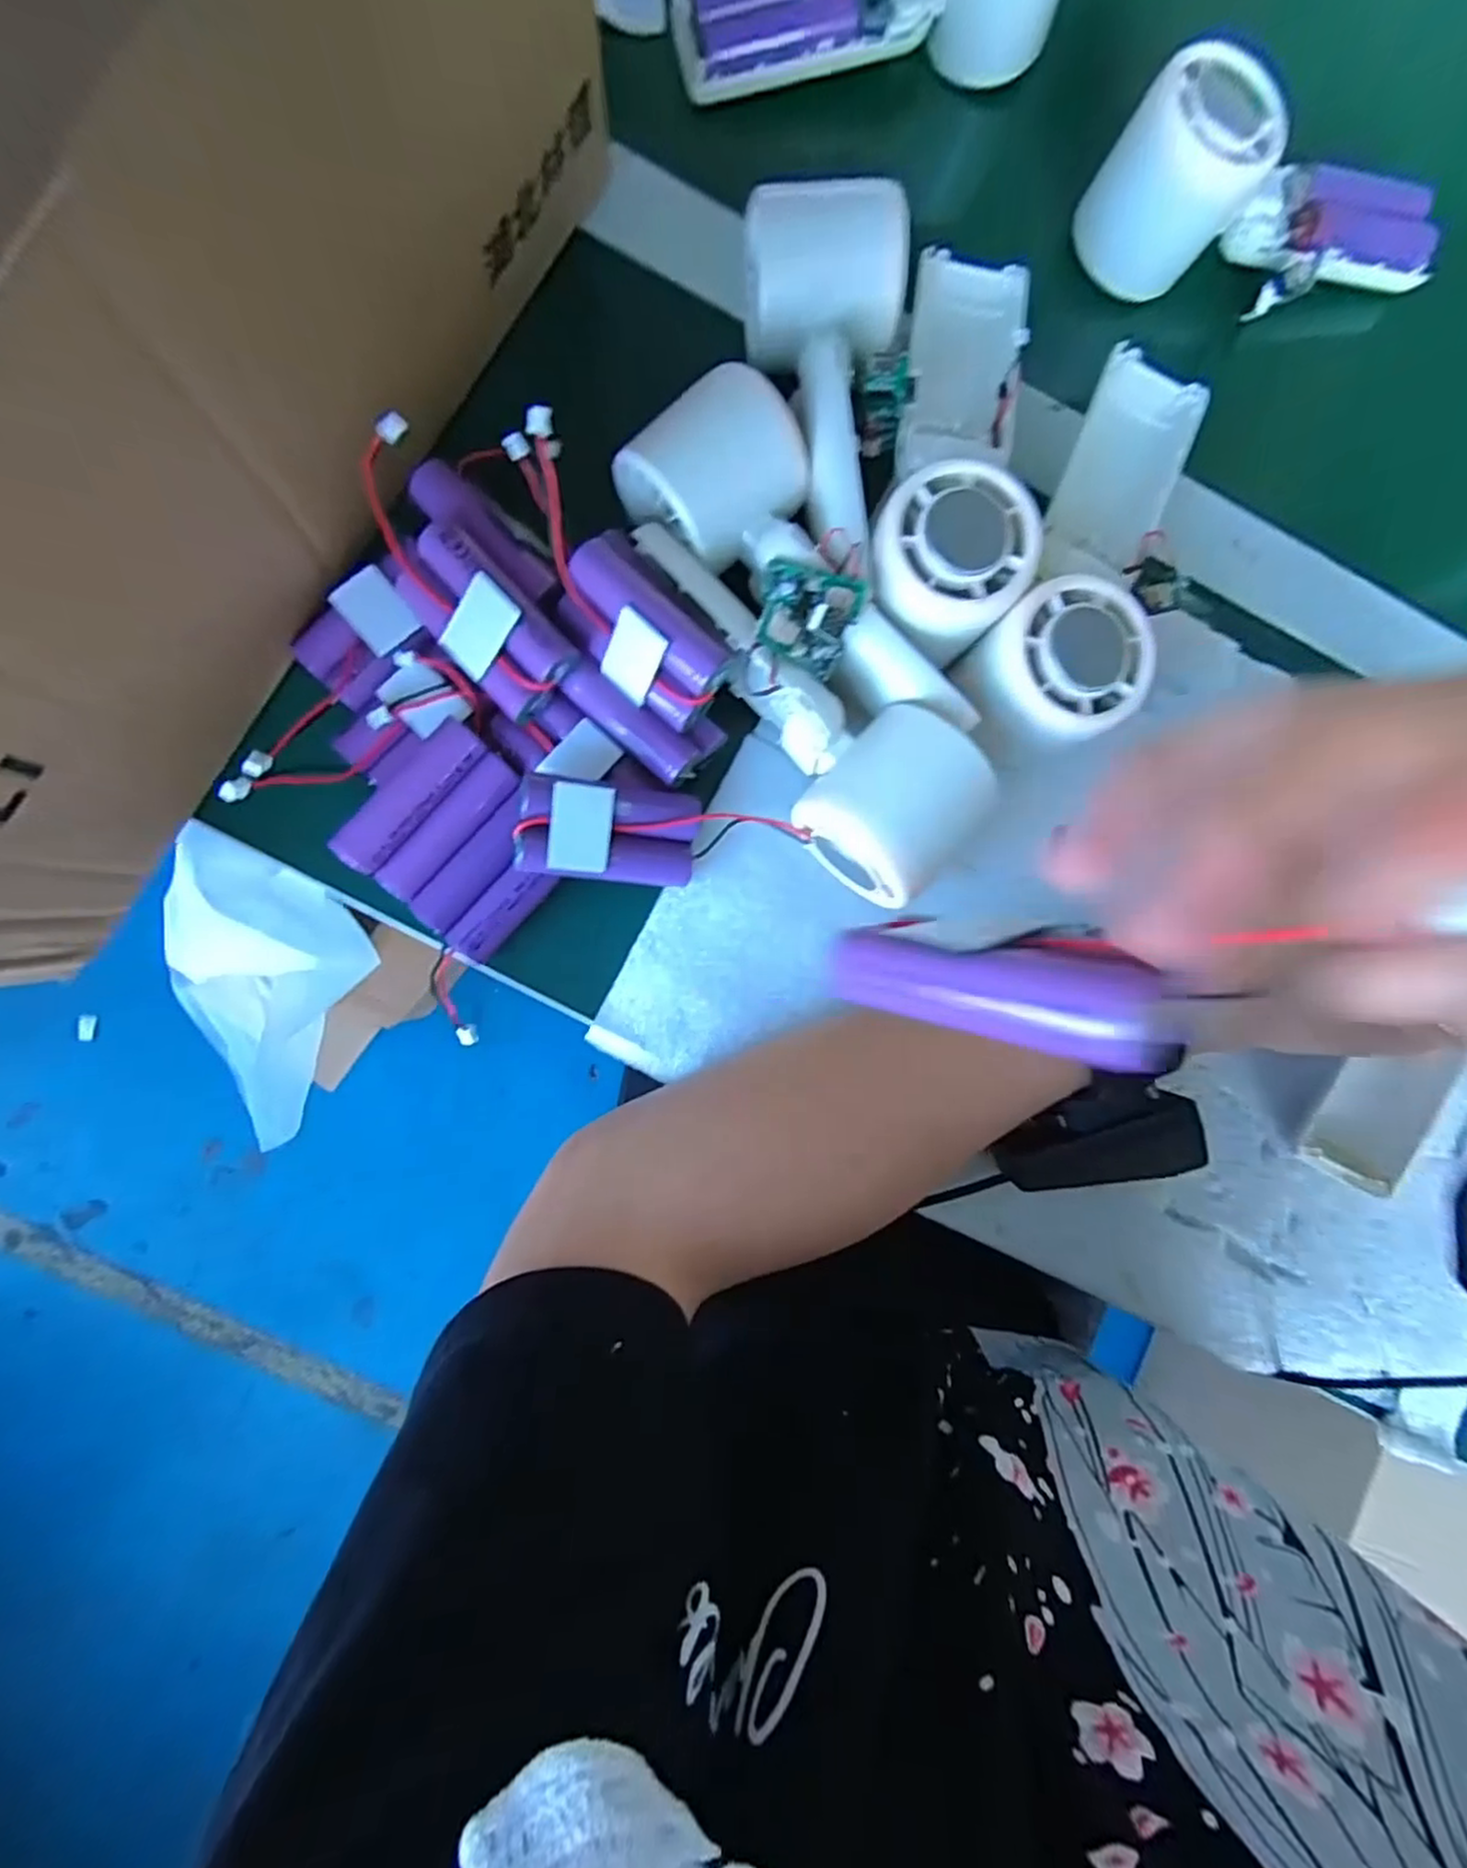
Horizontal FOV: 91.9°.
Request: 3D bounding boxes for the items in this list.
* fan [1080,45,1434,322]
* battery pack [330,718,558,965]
[{"bbox_3d":[0.238,-0.311,0.300,0.157,0.050,0.061,-2,88,-5],"label":"fan"},{"bbox_3d":[-0.104,-0.036,0.270,0.072,0.018,0.064,43,85,-2],"label":"battery pack"}]

